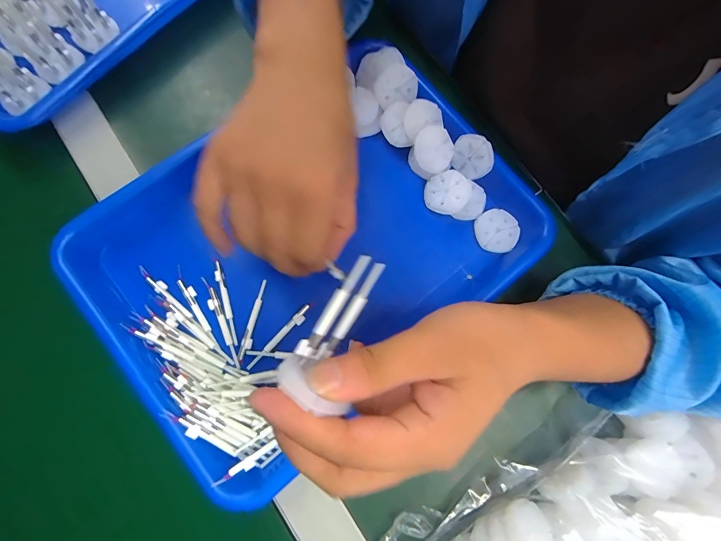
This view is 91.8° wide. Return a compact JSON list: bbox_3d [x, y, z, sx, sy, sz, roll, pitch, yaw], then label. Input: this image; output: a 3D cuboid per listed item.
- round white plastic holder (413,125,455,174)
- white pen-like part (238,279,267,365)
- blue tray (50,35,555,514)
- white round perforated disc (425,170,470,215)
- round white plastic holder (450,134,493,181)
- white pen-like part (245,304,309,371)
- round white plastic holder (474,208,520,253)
[{"bbox_3d":[0.063,-0.104,0.300,0.034,0.004,0.036,-2,99,-11],"label":"round white plastic holder"},{"bbox_3d":[-0.085,0.039,0.275,0.008,0.004,0.065,11,77,-2],"label":"white pen-like part"},{"bbox_3d":[-0.034,-0.022,0.288,0.332,0.054,0.240,-38,83,-11],"label":"blue tray"},{"bbox_3d":[0.074,-0.068,0.301,0.037,0.005,0.037,-2,84,16],"label":"white round perforated disc"},{"bbox_3d":[0.096,-0.098,0.302,0.037,0.035,0.004,43,54,13],"label":"round white plastic holder"},{"bbox_3d":[-0.064,0.052,0.274,0.065,0.004,0.008,-44,84,-12],"label":"white pen-like part"},{"bbox_3d":[0.119,-0.035,0.303,0.035,0.006,0.038,1,78,-4],"label":"round white plastic holder"}]

